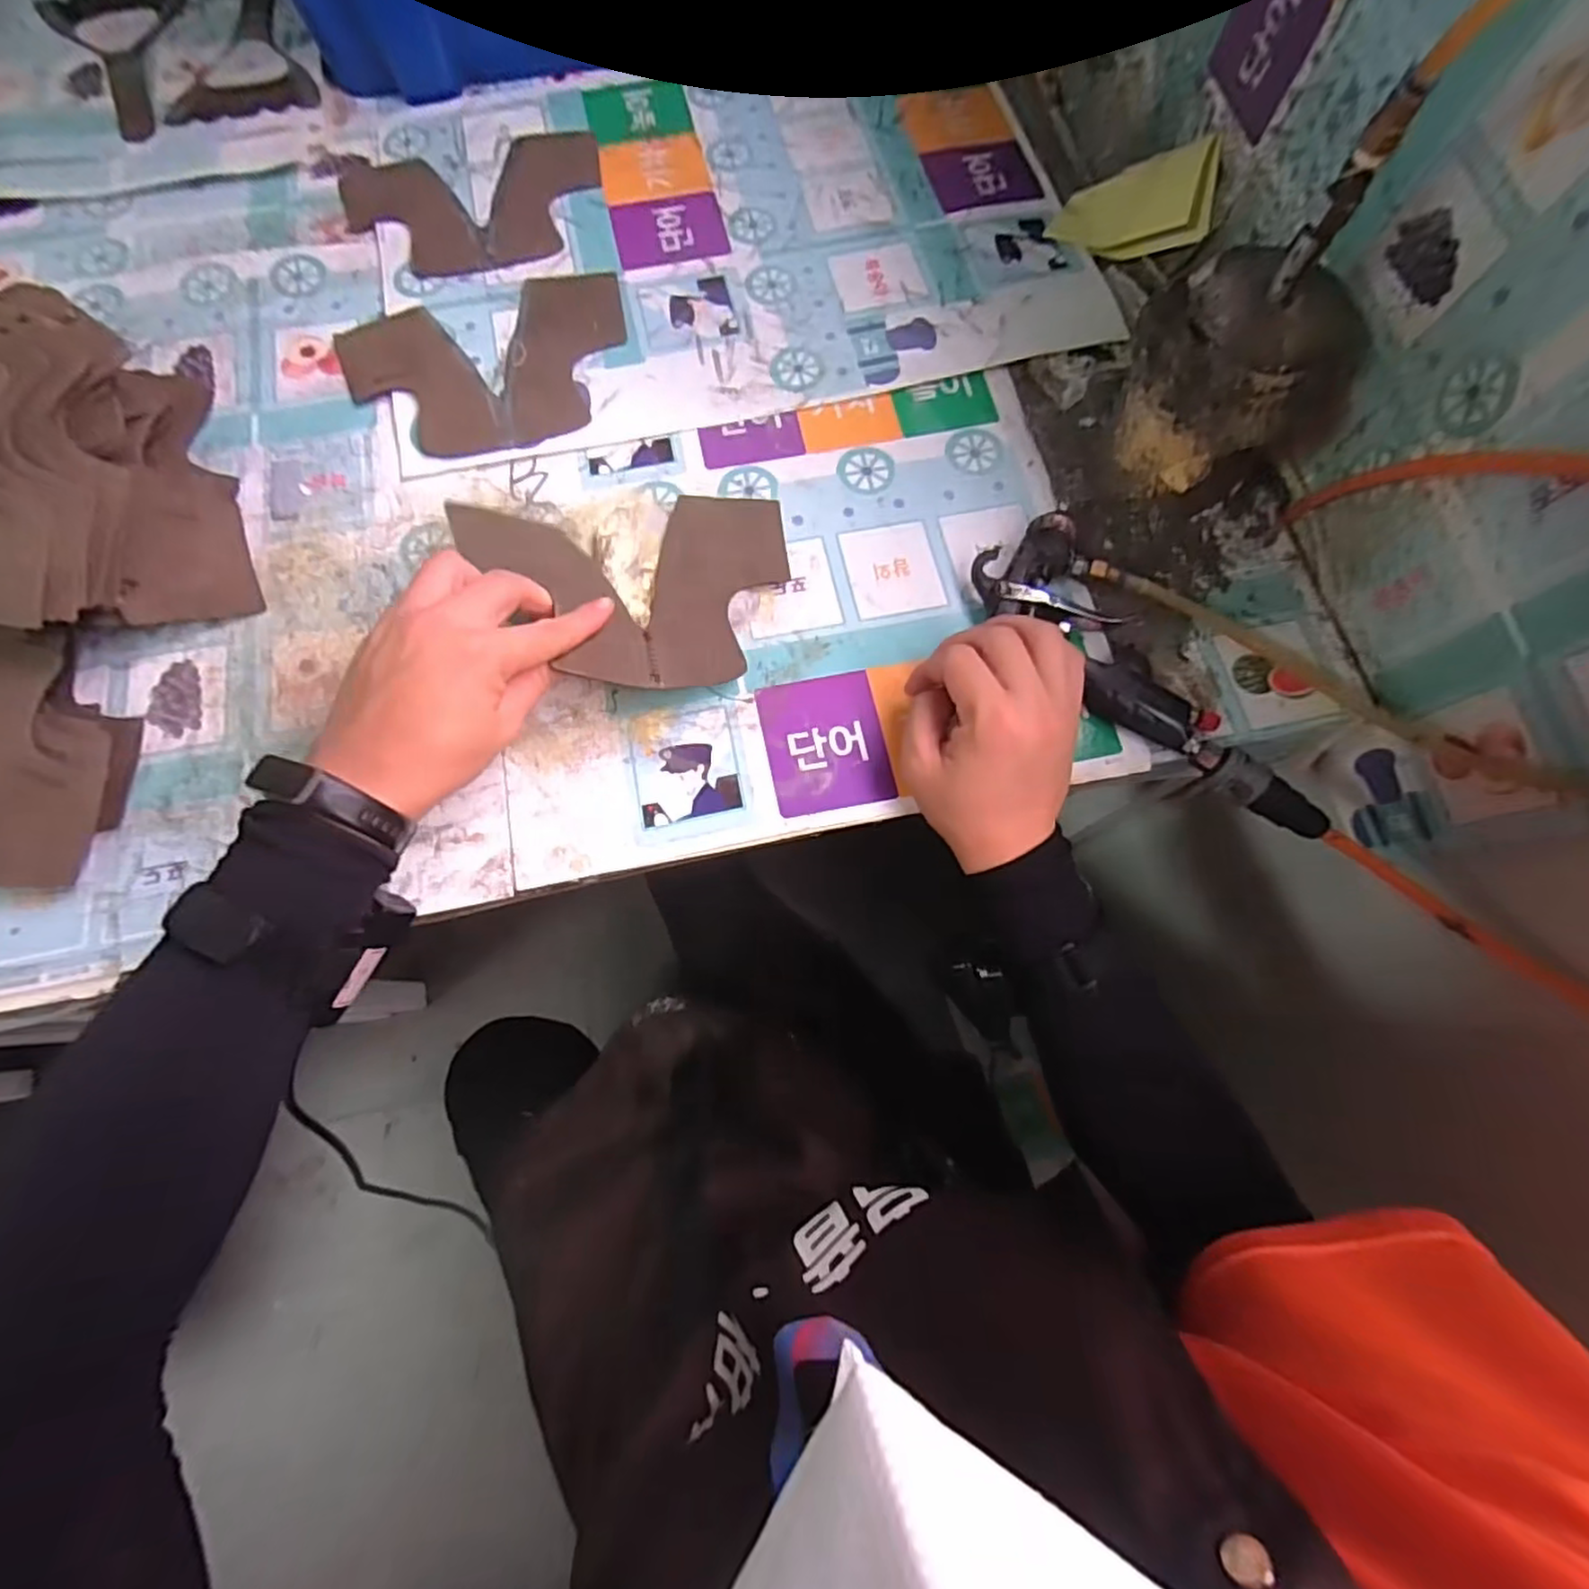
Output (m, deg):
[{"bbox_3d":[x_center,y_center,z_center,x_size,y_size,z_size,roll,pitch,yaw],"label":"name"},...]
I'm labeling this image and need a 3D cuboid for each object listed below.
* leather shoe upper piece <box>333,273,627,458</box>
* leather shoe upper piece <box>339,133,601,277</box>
[{"bbox_3d":[-0.215,-0.303,0.491,0.198,0.008,0.141,-16,74,-4],"label":"leather shoe upper piece"},{"bbox_3d":[-0.250,-0.461,0.538,0.197,0.004,0.141,-12,73,-3],"label":"leather shoe upper piece"}]

